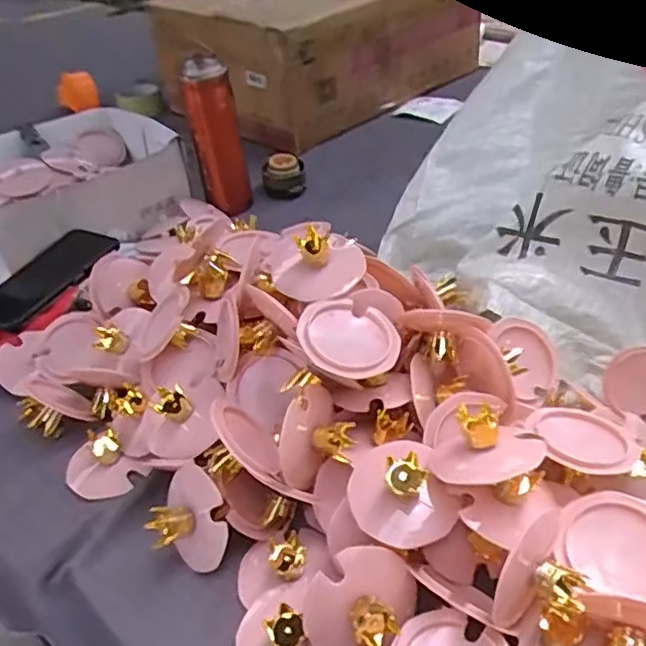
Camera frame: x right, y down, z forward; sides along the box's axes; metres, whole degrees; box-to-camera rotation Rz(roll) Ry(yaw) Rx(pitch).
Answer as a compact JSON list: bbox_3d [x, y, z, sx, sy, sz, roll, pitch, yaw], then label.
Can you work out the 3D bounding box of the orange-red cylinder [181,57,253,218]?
[{"bbox_3d":[-0.150,-0.263,0.887,0.066,0.206,0.054,-11,39,-5],"label":"orange-red cylinder"}]

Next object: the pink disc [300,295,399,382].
[{"bbox_3d":[0.017,0.011,0.473,0.074,0.015,0.071,8,43,-7],"label":"pink disc"}]

